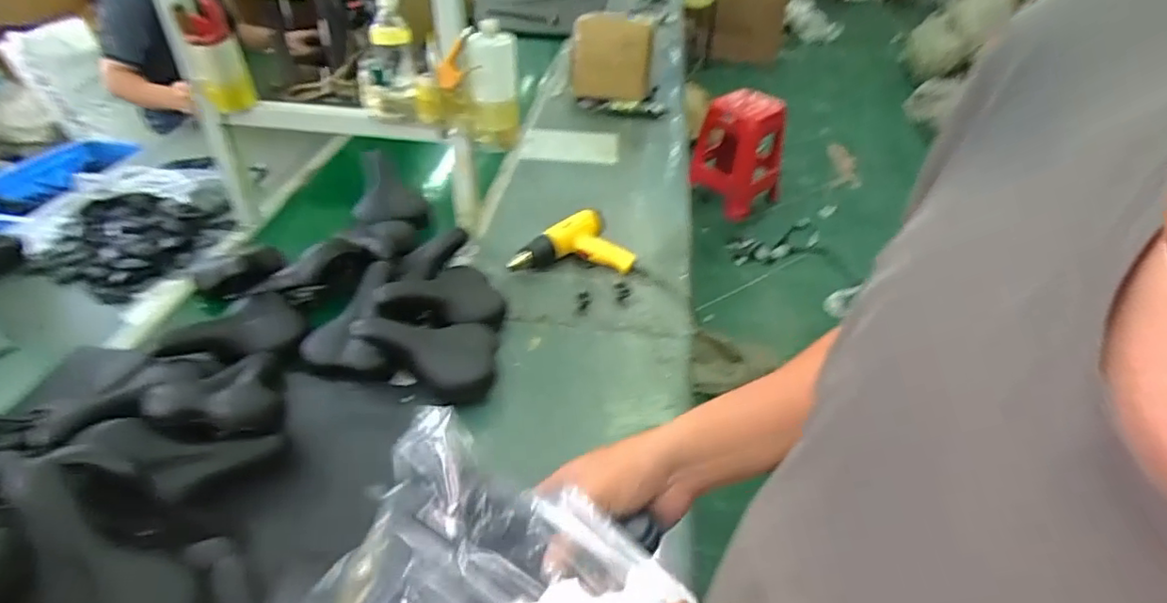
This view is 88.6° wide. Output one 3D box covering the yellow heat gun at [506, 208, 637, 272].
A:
[{"bbox_3d":[-0.036,-0.143,1.431,0.291,0.067,0.169,-3,40,-7],"label":"yellow heat gun"}]

